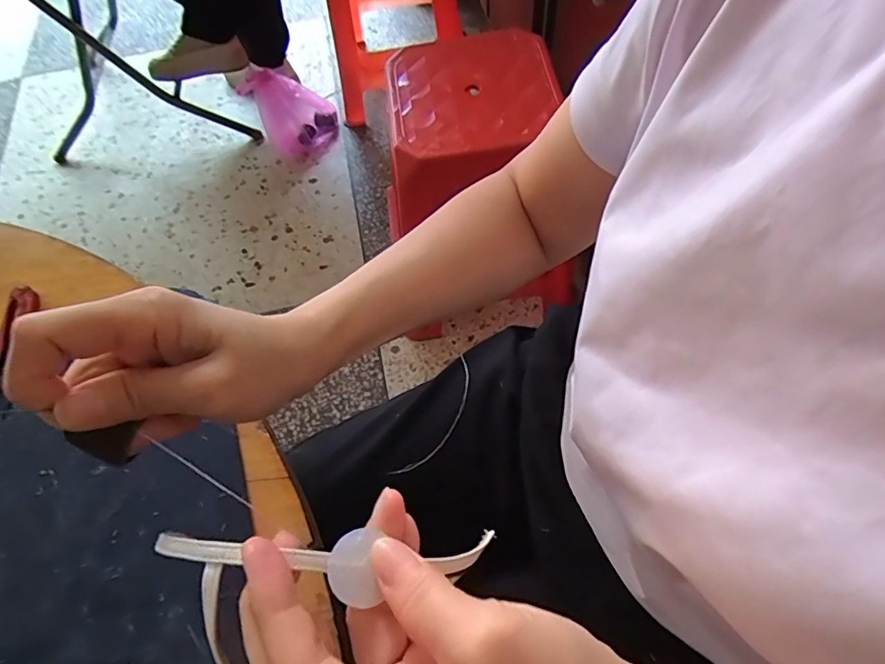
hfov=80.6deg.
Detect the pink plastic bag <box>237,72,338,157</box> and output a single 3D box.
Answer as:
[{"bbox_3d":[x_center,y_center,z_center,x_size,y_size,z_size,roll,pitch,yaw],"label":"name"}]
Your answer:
[{"bbox_3d":[-0.424,-0.615,1.462,0.240,0.156,0.217,-18,63,-5],"label":"pink plastic bag"}]

